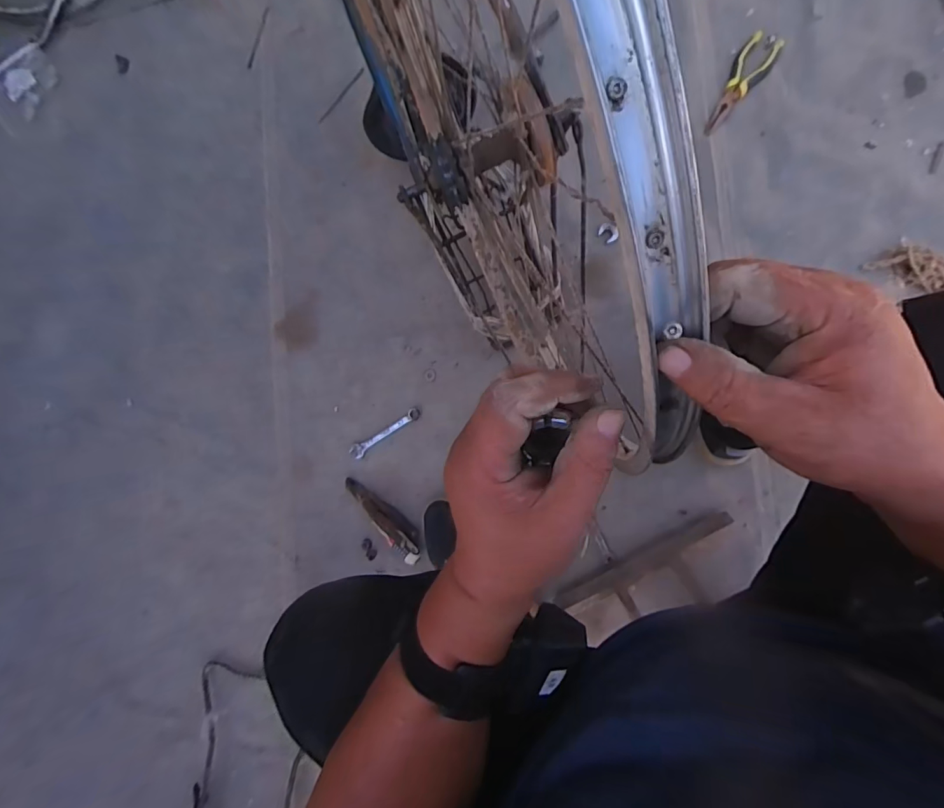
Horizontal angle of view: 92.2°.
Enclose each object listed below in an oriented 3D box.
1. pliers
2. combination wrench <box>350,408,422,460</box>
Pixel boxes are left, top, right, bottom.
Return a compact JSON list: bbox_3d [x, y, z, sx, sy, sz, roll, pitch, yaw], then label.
[{"bbox_3d":[0.456,-0.540,0.770,0.058,0.011,0.183,31,91,8],"label":"pliers"},{"bbox_3d":[-0.164,0.054,0.860,0.149,0.011,0.026,-33,83,4],"label":"combination wrench"}]

